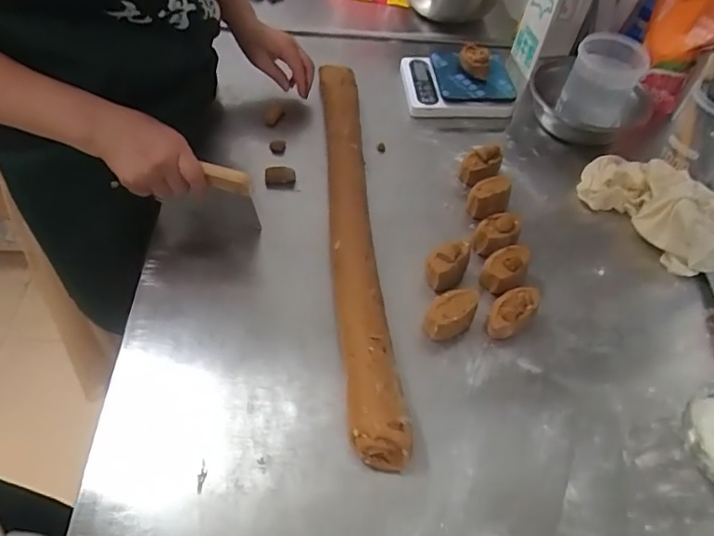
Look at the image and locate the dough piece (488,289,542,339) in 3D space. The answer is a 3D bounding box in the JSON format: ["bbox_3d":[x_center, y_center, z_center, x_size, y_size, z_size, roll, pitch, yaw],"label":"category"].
[{"bbox_3d":[0.180,0.051,0.603,0.072,0.045,0.042,-35,63,-26],"label":"dough piece"}]

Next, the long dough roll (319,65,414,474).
[{"bbox_3d":[-0.009,-0.068,0.669,0.056,0.051,0.619,-3,53,-6],"label":"long dough roll"}]

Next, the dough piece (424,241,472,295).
[{"bbox_3d":[0.114,-0.005,0.624,0.060,0.044,0.039,-28,60,-23],"label":"dough piece"}]

